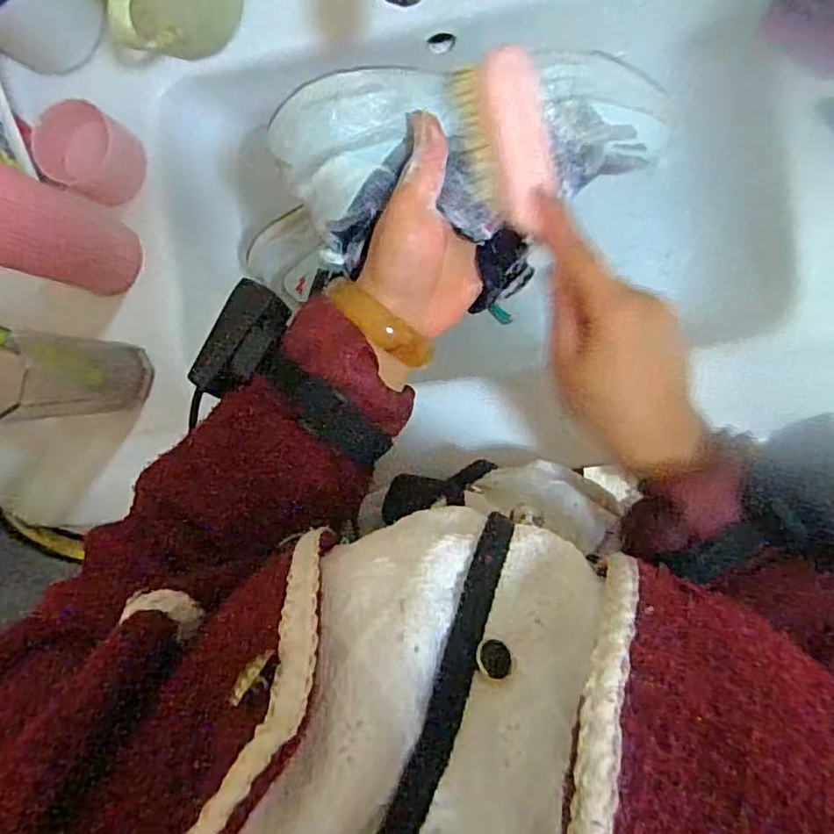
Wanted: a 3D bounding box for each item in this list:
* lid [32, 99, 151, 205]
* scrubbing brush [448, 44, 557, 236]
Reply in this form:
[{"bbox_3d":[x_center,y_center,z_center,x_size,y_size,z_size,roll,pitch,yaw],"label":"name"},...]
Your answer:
[{"bbox_3d":[-0.250,-0.202,0.472,0.060,0.051,0.063,0,92,7],"label":"lid"},{"bbox_3d":[0.052,-0.154,0.335,0.041,0.031,0.080,-21,116,-2],"label":"scrubbing brush"}]

